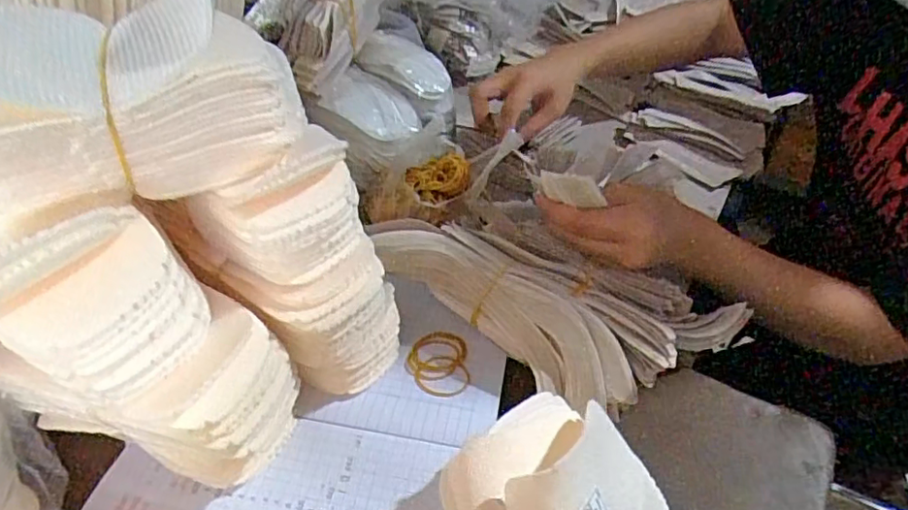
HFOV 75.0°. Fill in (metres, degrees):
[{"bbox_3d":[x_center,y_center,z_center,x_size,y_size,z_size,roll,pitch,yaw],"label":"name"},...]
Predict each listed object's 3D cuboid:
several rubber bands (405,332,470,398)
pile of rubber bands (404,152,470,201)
[{"bbox_3d":[-0.014,0.088,0.478,0.050,0.009,0.061,-1,41,-4],"label":"several rubber bands"},{"bbox_3d":[-0.017,-0.081,0.584,0.061,0.018,0.065,3,41,0],"label":"pile of rubber bands"}]

